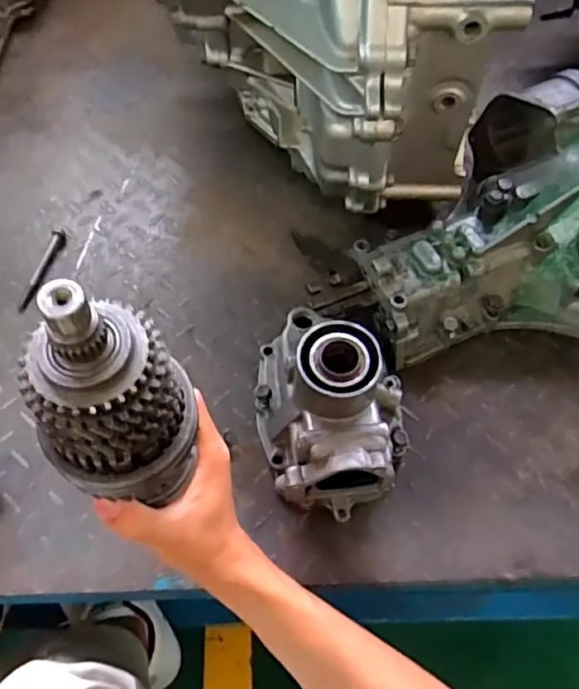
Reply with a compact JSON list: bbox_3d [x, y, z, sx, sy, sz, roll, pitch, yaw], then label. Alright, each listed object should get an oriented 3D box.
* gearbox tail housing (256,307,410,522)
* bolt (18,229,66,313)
[{"bbox_3d":[0.036,0.039,0.502,0.127,0.140,0.172,-18,61,-12],"label":"gearbox tail housing"},{"bbox_3d":[-0.265,-0.081,0.639,0.013,0.010,0.109,8,59,4],"label":"bolt"}]

